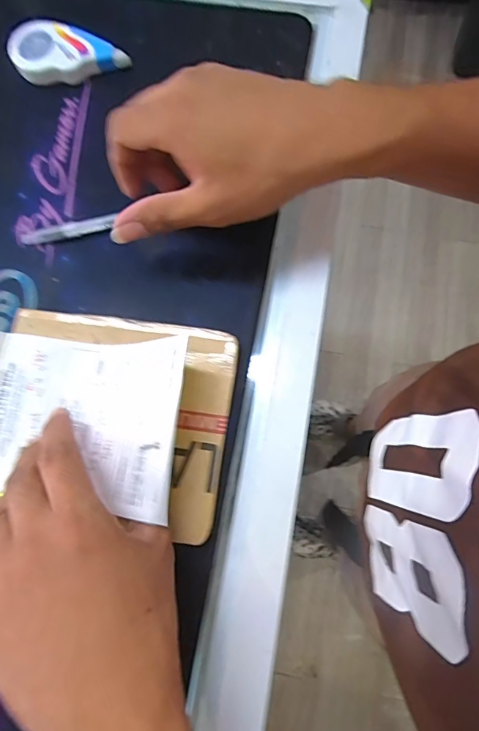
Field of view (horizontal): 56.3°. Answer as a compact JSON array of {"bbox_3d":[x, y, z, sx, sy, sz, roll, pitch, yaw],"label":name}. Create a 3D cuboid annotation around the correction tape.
[{"bbox_3d":[-0.135,-0.244,0.357,0.091,0.020,0.044,14,78,5],"label":"correction tape"}]

